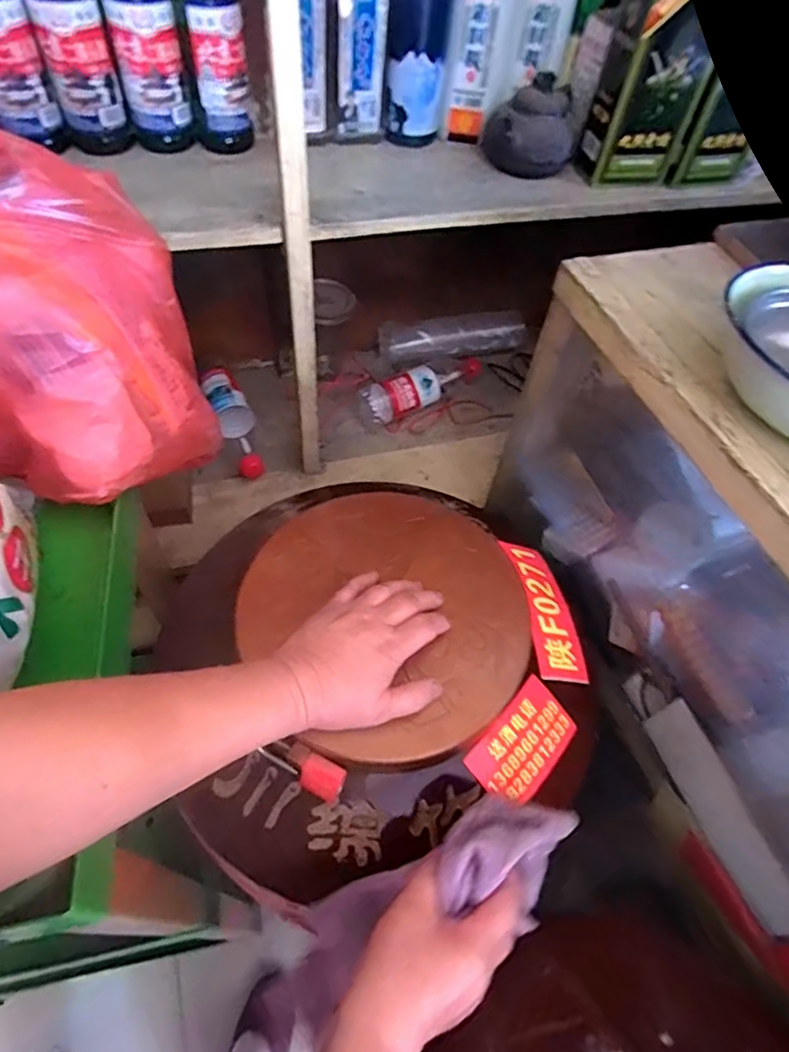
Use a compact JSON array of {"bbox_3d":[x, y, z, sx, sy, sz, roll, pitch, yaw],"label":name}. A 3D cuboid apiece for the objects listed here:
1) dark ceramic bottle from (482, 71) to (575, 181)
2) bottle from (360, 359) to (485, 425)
[{"bbox_3d":[0.157,-0.448,0.646,0.100,0.080,0.094,5,54,-2],"label":"dark ceramic bottle"},{"bbox_3d":[0.054,-0.225,0.910,0.230,0.057,0.056,-29,62,-24],"label":"bottle"}]

